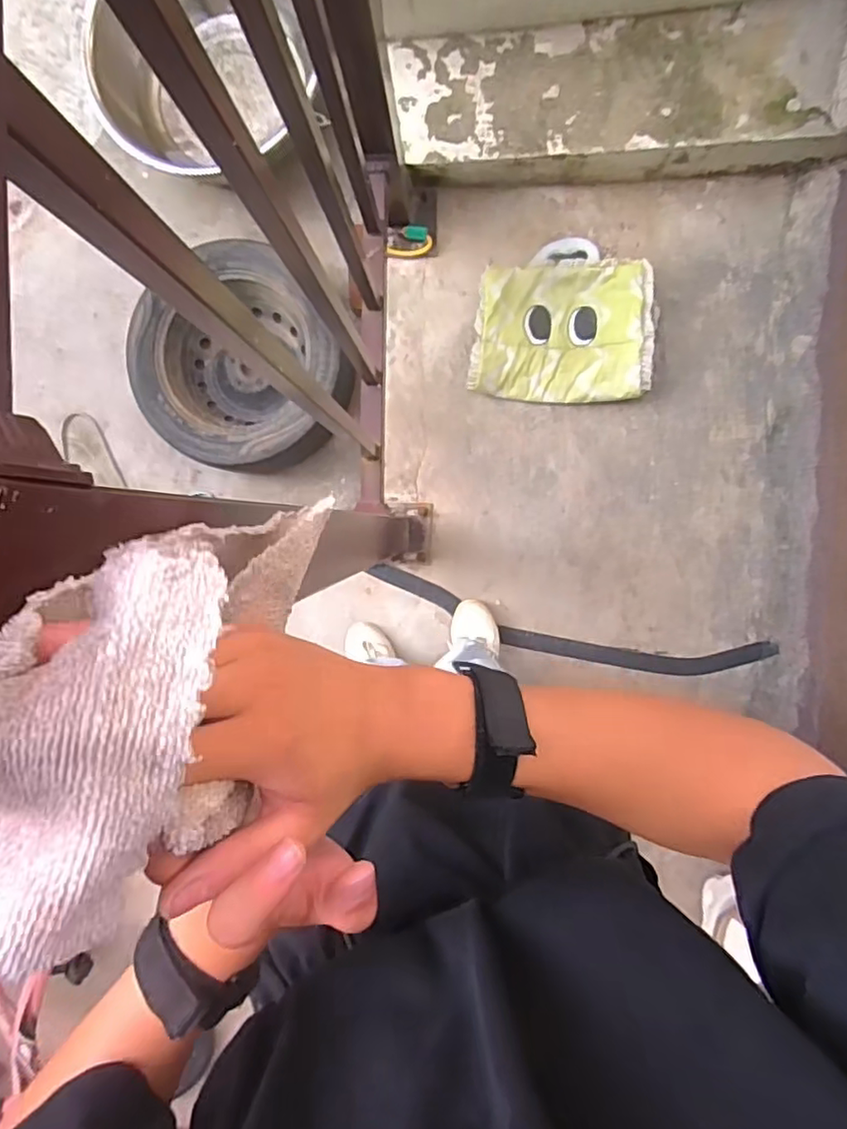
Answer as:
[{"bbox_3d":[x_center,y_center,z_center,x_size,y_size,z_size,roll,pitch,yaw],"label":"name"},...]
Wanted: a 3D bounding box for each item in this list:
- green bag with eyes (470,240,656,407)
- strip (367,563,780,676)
[{"bbox_3d":[0.301,-0.529,1.312,0.372,0.090,0.349,5,93,4],"label":"green bag with eyes"},{"bbox_3d":[0.327,0.146,1.371,0.893,0.011,0.119,12,94,4],"label":"strip"}]

